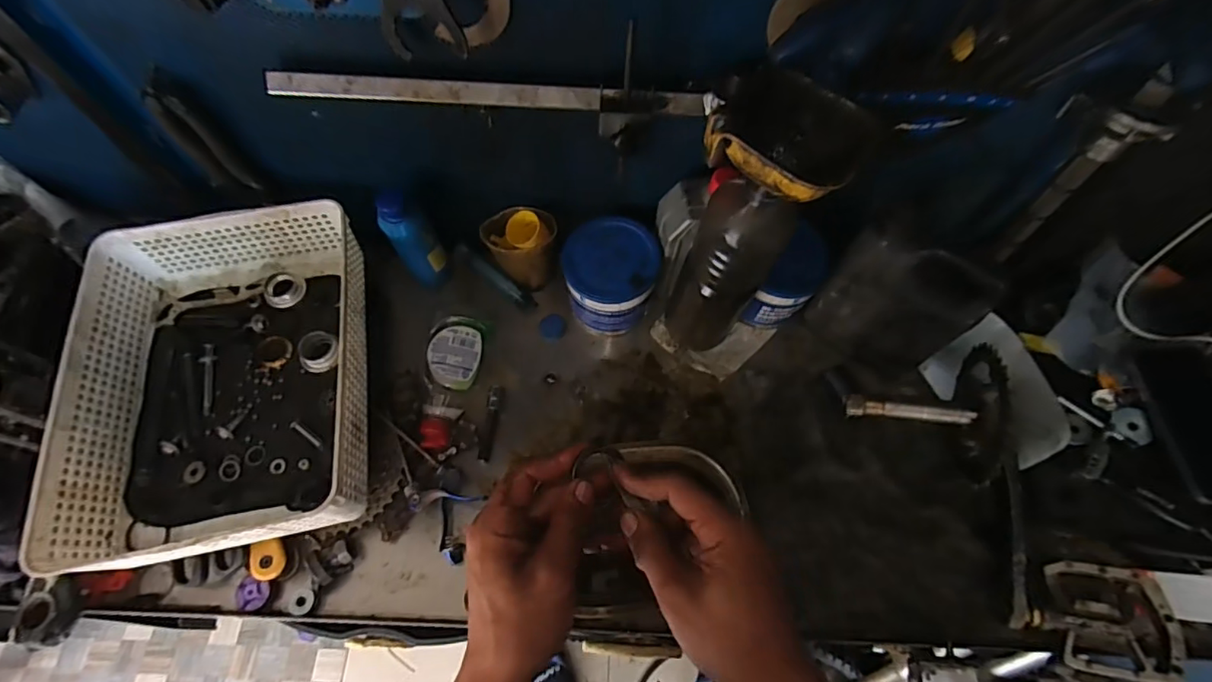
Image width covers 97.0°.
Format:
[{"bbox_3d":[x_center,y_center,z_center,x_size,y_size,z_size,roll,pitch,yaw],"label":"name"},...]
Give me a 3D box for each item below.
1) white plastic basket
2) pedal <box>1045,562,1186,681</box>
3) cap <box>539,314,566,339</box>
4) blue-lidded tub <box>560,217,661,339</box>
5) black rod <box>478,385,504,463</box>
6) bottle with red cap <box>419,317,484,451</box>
[{"bbox_3d":[-0.367,0.032,0.526,0.243,0.083,0.327,-11,65,-5],"label":"white plastic basket"},{"bbox_3d":[0.451,0.257,0.482,0.097,0.035,0.102,0,65,0],"label":"pedal"},{"bbox_3d":[-0.064,-0.017,0.639,0.031,0.010,0.030,0,65,0],"label":"cap"},{"bbox_3d":[0.006,-0.068,0.610,0.101,0.106,0.092,0,65,0],"label":"blue-lidded tub"},{"bbox_3d":[-0.127,0.090,0.593,0.015,0.009,0.088,4,65,2],"label":"black rod"},{"bbox_3d":[-0.176,0.042,0.588,0.061,0.041,0.151,12,65,5],"label":"bottle with red cap"}]

